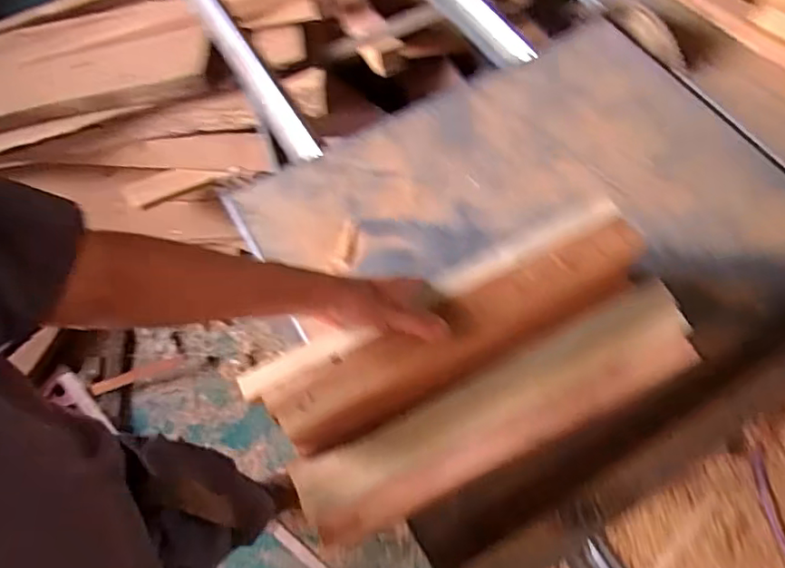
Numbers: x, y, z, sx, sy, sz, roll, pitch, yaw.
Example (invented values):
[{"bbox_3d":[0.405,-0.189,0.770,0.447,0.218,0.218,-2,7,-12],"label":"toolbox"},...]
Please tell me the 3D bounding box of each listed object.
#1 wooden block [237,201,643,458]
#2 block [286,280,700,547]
[{"bbox_3d":[0.071,0.047,0.641,0.450,0.055,0.108,-27,65,-12],"label":"wooden block"},{"bbox_3d":[0.120,0.134,0.617,0.452,0.038,0.095,-24,64,-11],"label":"block"}]

